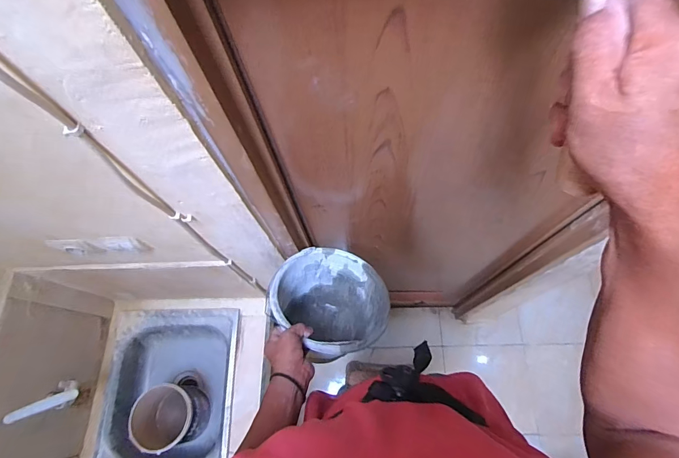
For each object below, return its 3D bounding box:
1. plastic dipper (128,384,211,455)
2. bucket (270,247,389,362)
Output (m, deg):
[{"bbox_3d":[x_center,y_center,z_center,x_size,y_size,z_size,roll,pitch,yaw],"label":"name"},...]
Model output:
[{"bbox_3d":[-0.514,0.574,1.144,0.172,0.154,0.176,-7,67,0],"label":"plastic dipper"},{"bbox_3d":[-0.037,0.195,0.827,0.240,0.199,0.252,14,38,-12],"label":"bucket"}]

